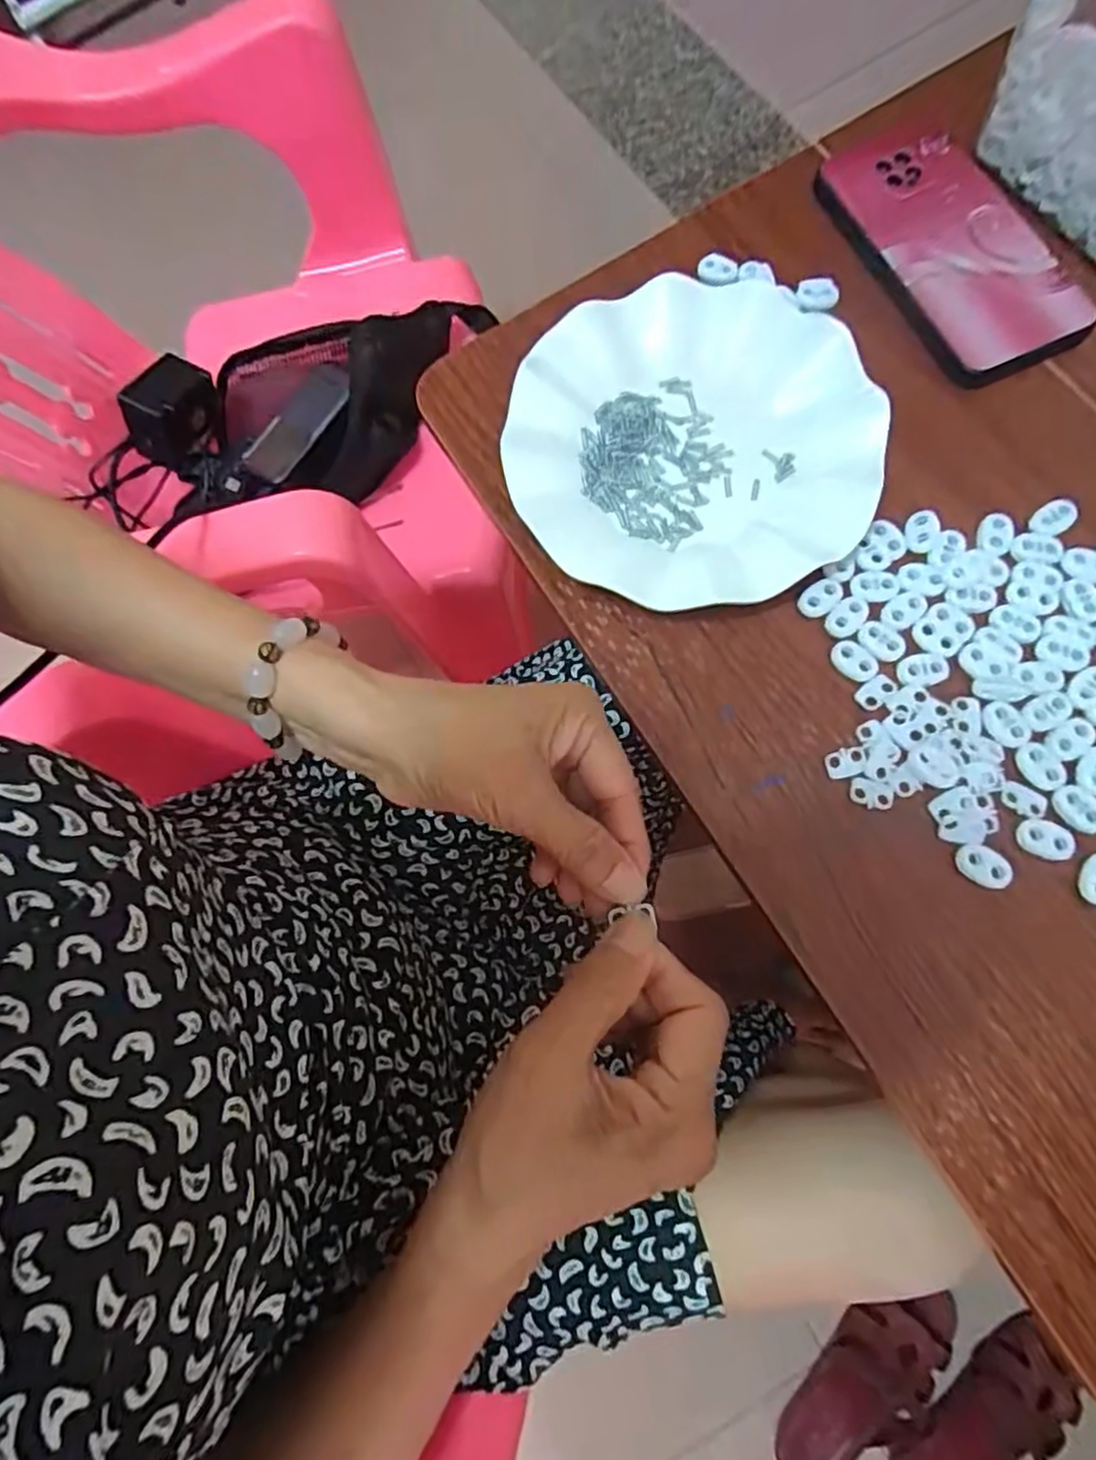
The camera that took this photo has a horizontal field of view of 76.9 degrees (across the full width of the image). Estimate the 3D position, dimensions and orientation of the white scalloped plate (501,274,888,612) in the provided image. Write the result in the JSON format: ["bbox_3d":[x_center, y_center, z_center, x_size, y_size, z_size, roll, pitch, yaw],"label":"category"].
[{"bbox_3d":[0.072,-0.150,0.356,0.178,0.028,0.187,-2,75,6],"label":"white scalloped plate"}]

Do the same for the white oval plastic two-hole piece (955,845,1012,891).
[{"bbox_3d":[0.192,0.060,0.303,0.022,0.005,0.014,28,80,13],"label":"white oval plastic two-hole piece"}]

